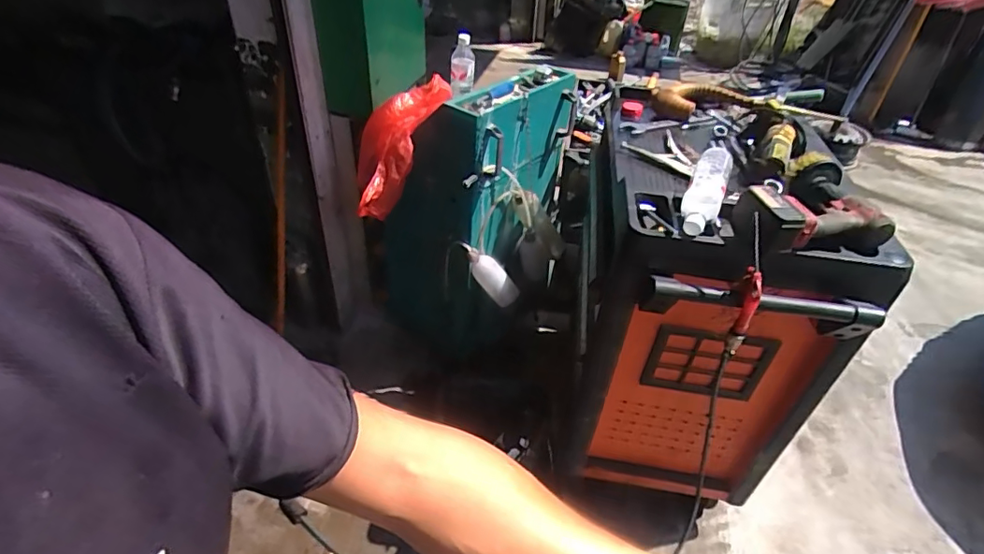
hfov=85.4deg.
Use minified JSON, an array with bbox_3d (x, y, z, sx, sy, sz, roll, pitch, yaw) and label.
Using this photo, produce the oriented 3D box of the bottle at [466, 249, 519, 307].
[{"bbox_3d":[-0.006,0.002,1.507,0.187,0.076,0.066,49,50,-4],"label":"bottle"}]

